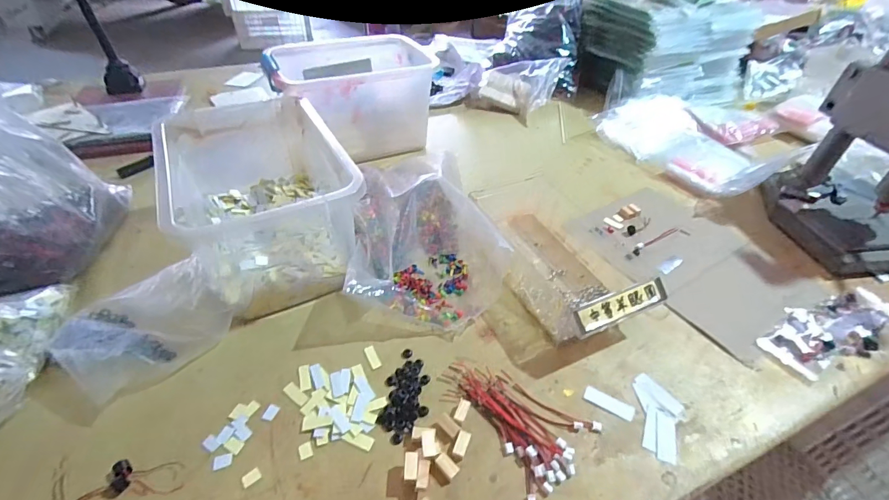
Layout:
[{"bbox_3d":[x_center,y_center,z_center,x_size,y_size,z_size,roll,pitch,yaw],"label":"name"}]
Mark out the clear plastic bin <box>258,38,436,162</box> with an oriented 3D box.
[{"bbox_3d":[-0.163,-0.271,0.733,0.272,0.151,0.192,-16,46,-20],"label":"clear plastic bin"}]

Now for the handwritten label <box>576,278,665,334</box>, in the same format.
[{"bbox_3d":[0.184,0.057,0.418,0.115,0.005,0.026,-16,78,-19],"label":"handwritten label"}]

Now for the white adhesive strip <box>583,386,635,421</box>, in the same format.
[{"bbox_3d":[0.162,0.150,0.396,0.047,0.004,0.018,22,46,20],"label":"white adhesive strip"}]

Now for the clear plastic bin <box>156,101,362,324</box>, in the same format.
[{"bbox_3d":[-0.228,-0.069,0.509,0.183,0.142,0.286,-21,48,-24],"label":"clear plastic bin"}]

